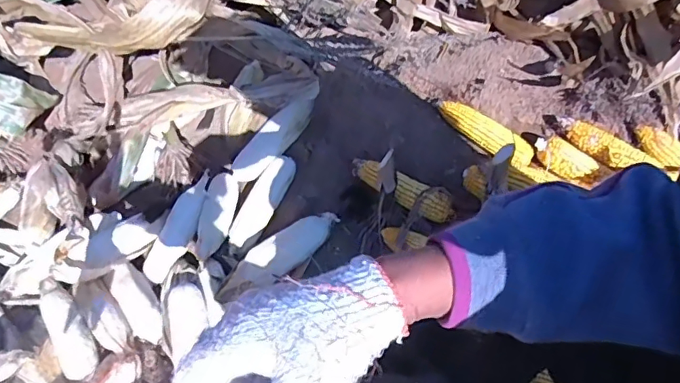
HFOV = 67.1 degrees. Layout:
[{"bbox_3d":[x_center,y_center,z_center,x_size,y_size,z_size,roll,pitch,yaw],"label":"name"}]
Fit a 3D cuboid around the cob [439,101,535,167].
[{"bbox_3d":[0.259,-0.106,0.908,0.183,0.046,0.059,37,63,28],"label":"cob"}]

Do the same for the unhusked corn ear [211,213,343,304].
[{"bbox_3d":[-0.094,0.104,0.835,0.230,0.049,0.061,-32,57,-20],"label":"unhusked corn ear"}]

